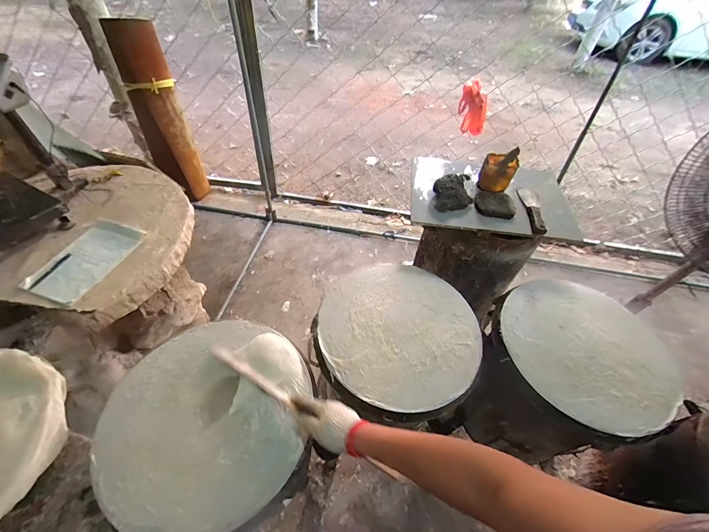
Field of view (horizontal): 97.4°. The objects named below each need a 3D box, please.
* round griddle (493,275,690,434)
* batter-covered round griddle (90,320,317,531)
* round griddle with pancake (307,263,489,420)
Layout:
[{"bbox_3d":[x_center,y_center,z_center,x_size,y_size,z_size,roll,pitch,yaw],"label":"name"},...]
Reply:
[{"bbox_3d":[0.576,0.196,0.764,0.399,0.042,0.372,2,50,-2],"label":"round griddle"},{"bbox_3d":[-0.284,0.275,0.605,0.379,0.045,0.362,2,50,-2],"label":"batter-covered round griddle"},{"bbox_3d":[0.107,0.161,0.761,0.389,0.049,0.383,2,50,-2],"label":"round griddle with pancake"}]

